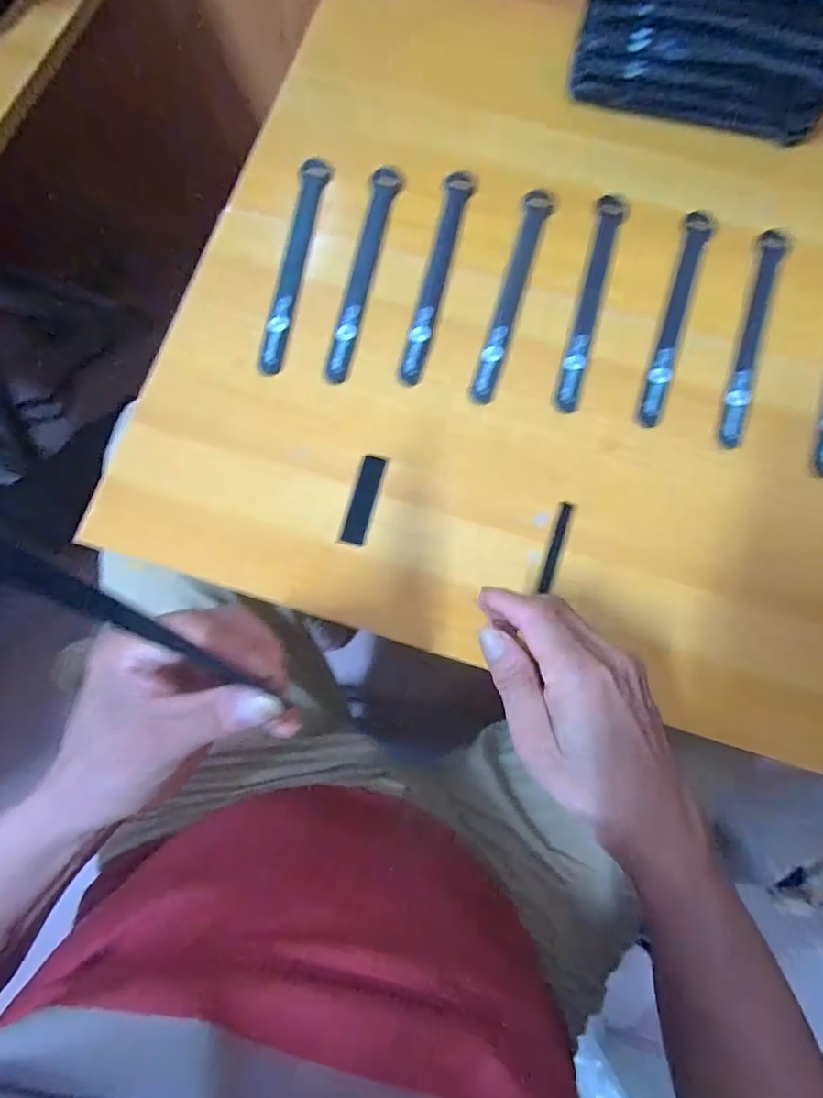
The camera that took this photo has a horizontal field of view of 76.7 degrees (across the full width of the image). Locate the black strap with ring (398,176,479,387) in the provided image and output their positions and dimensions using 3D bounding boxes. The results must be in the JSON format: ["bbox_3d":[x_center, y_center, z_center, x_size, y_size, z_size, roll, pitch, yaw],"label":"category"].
[{"bbox_3d":[0.019,-0.219,0.416,0.020,0.004,0.191,15,80,2],"label":"black strap with ring"}]

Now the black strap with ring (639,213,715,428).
[{"bbox_3d":[0.211,-0.184,0.413,0.021,0.008,0.194,17,80,3],"label":"black strap with ring"}]

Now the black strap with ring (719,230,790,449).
[{"bbox_3d":[0.268,-0.170,0.408,0.019,0.007,0.194,20,80,3],"label":"black strap with ring"}]

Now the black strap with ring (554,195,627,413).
[{"bbox_3d":[0.144,-0.200,0.414,0.021,0.004,0.196,14,80,2],"label":"black strap with ring"}]

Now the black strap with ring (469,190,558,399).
[{"bbox_3d":[0.082,-0.205,0.416,0.024,0.006,0.195,15,80,3],"label":"black strap with ring"}]

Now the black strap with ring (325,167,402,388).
[{"bbox_3d":[-0.039,-0.224,0.421,0.022,0.004,0.193,11,80,2],"label":"black strap with ring"}]

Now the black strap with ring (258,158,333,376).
[{"bbox_3d":[-0.096,-0.230,0.421,0.022,0.008,0.191,11,80,2],"label":"black strap with ring"}]

